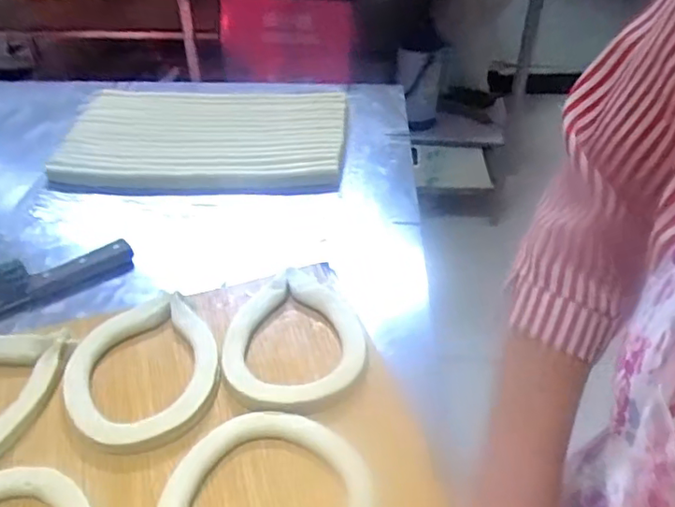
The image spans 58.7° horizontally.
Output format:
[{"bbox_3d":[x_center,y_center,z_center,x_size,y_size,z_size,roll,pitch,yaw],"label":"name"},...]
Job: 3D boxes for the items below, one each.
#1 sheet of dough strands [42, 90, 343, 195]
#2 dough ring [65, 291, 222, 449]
[{"bbox_3d":[-0.207,-0.188,0.931,0.427,0.029,0.304,3,38,4],"label":"sheet of dough strands"},{"bbox_3d":[-0.184,0.107,0.567,0.136,0.021,0.142,0,38,0],"label":"dough ring"}]

